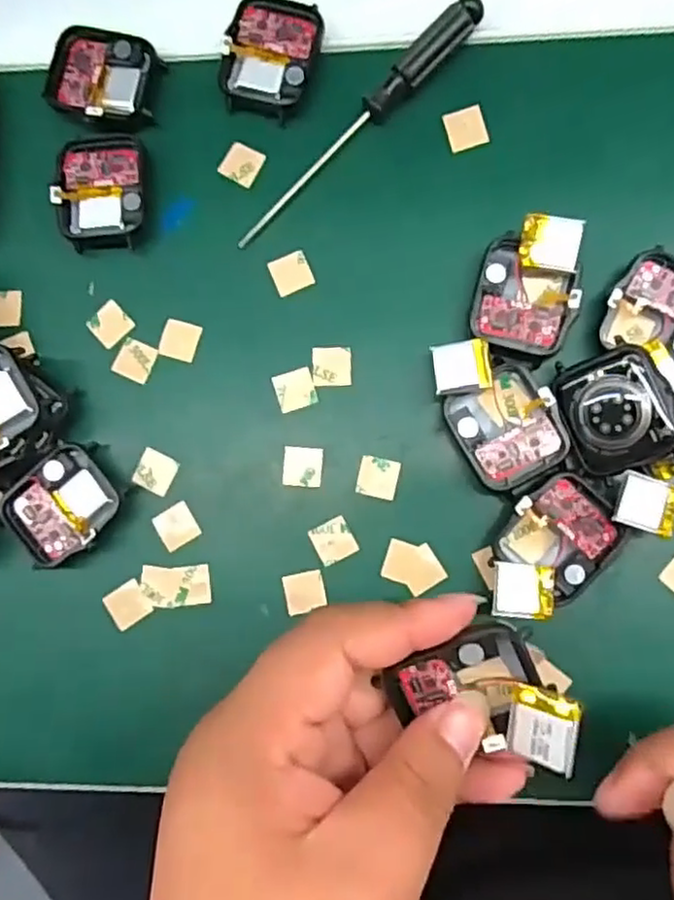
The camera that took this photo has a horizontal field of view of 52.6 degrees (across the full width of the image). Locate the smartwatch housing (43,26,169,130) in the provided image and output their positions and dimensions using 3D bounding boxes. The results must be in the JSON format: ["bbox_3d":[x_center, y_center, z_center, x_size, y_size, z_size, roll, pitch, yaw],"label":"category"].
[{"bbox_3d":[-0.097,-0.154,0.285,0.046,0.009,0.038,18,86,7],"label":"smartwatch housing"}]

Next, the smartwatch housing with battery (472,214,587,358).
[{"bbox_3d":[0.073,-0.062,0.259,0.037,0.016,0.049,12,85,6],"label":"smartwatch housing with battery"}]

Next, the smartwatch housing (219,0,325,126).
[{"bbox_3d":[-0.027,-0.161,0.280,0.037,0.007,0.045,18,86,7],"label":"smartwatch housing"}]

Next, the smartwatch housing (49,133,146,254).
[{"bbox_3d":[-0.096,-0.107,0.282,0.035,0.011,0.046,-1,84,5],"label":"smartwatch housing"}]

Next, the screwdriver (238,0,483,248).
[{"bbox_3d":[0.009,-0.130,0.274,0.131,0.011,0.011,-45,82,-1],"label":"screwdriver"}]

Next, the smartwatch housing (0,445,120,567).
[{"bbox_3d":[-0.109,0.023,0.271,0.043,0.010,0.038,-43,82,-1],"label":"smartwatch housing"}]

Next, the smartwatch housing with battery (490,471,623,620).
[{"bbox_3d":[0.078,0.038,0.250,0.036,0.017,0.053,40,89,8],"label":"smartwatch housing with battery"}]

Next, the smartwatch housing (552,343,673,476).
[{"bbox_3d":[0.101,-0.015,0.247,0.035,0.015,0.041,-19,83,3],"label":"smartwatch housing"}]

